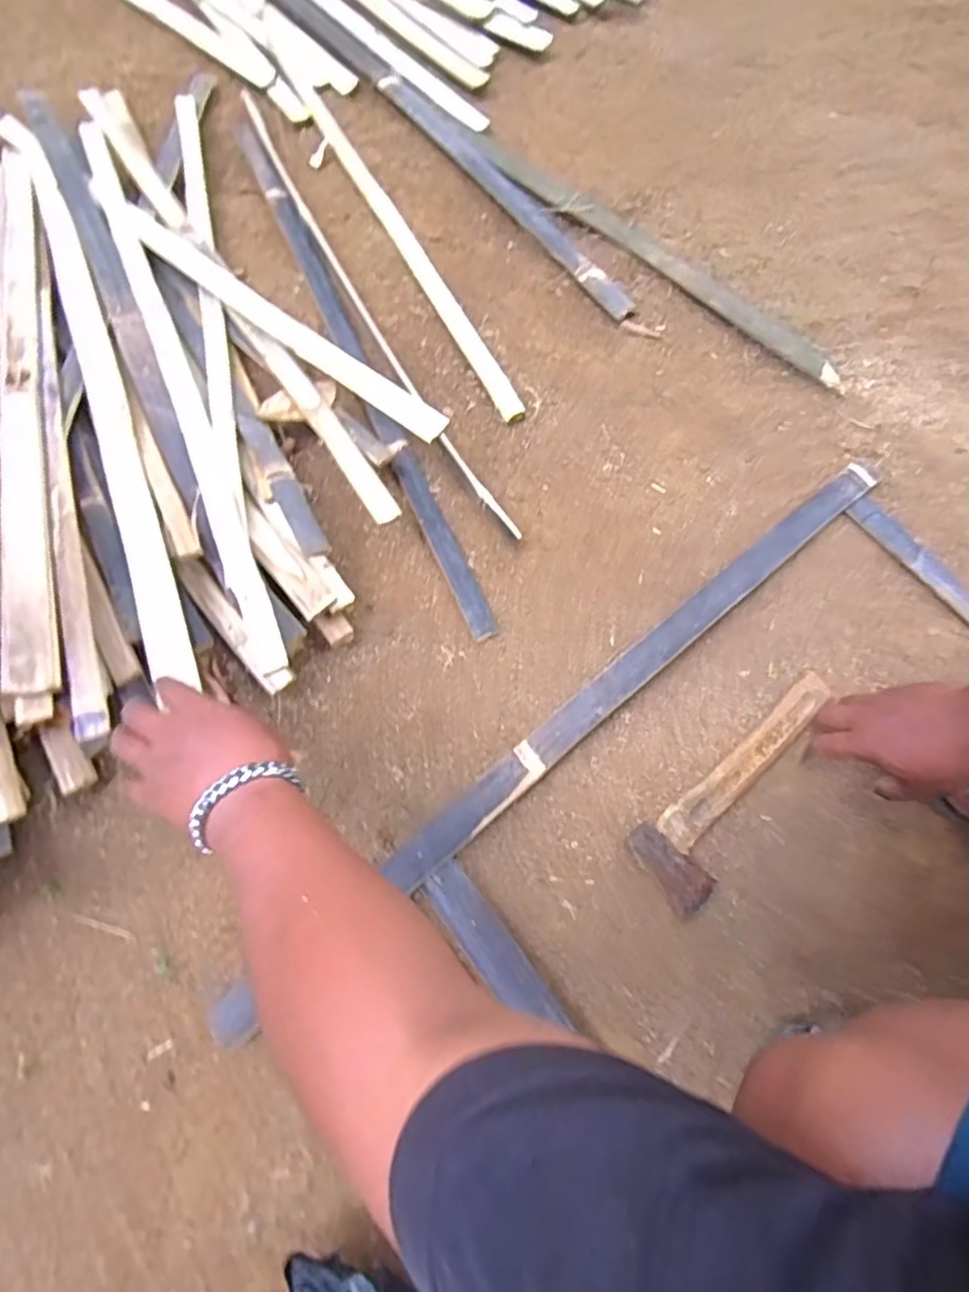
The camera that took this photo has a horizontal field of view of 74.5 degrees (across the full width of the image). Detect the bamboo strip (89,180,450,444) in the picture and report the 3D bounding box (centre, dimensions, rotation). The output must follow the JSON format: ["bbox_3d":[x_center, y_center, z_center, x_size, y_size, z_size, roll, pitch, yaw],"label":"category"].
[{"bbox_3d":[-0.280,-0.407,0.744,0.625,0.014,0.038,39,82,19],"label":"bamboo strip"}]

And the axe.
[{"bbox_3d":[0.255,0.131,0.622,0.268,0.029,0.082,-40,73,-17],"label":"axe"}]

